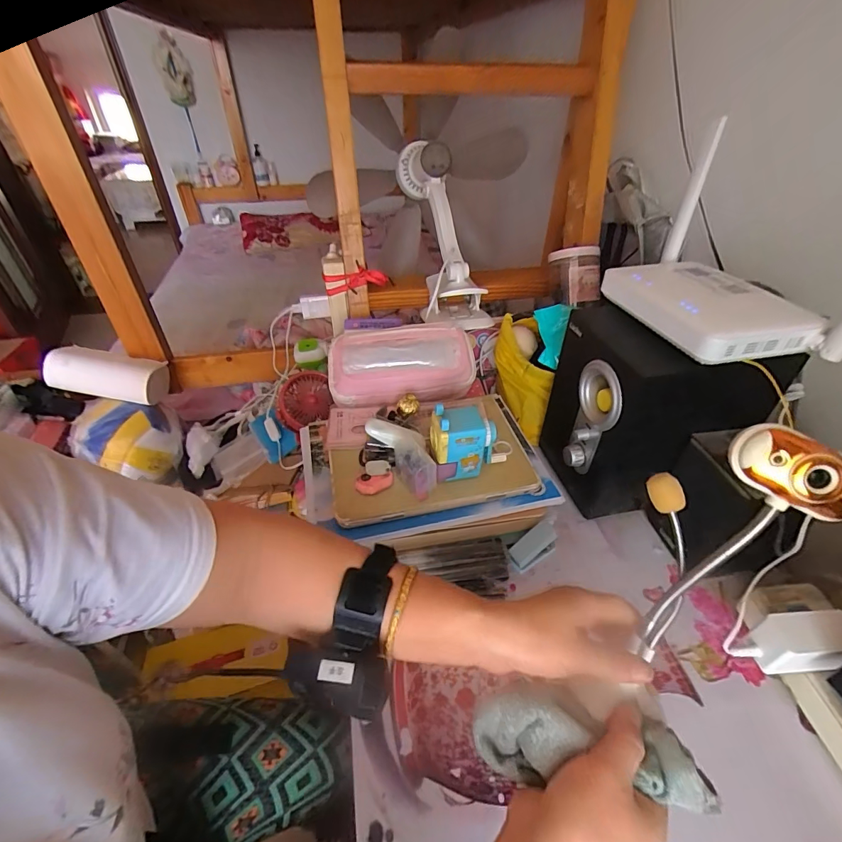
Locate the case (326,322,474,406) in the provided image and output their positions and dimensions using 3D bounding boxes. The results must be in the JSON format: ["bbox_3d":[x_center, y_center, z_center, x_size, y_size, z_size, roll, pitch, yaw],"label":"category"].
[{"bbox_3d":[-0.028,-0.086,0.611,0.212,0.055,0.126,-10,66,-3],"label":"case"}]

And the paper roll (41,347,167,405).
[{"bbox_3d":[-0.635,-0.094,0.844,0.200,0.068,0.082,10,35,-20],"label":"paper roll"}]

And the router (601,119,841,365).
[{"bbox_3d":[0.303,-0.176,0.424,0.141,0.144,0.246,-4,40,-4],"label":"router"}]

